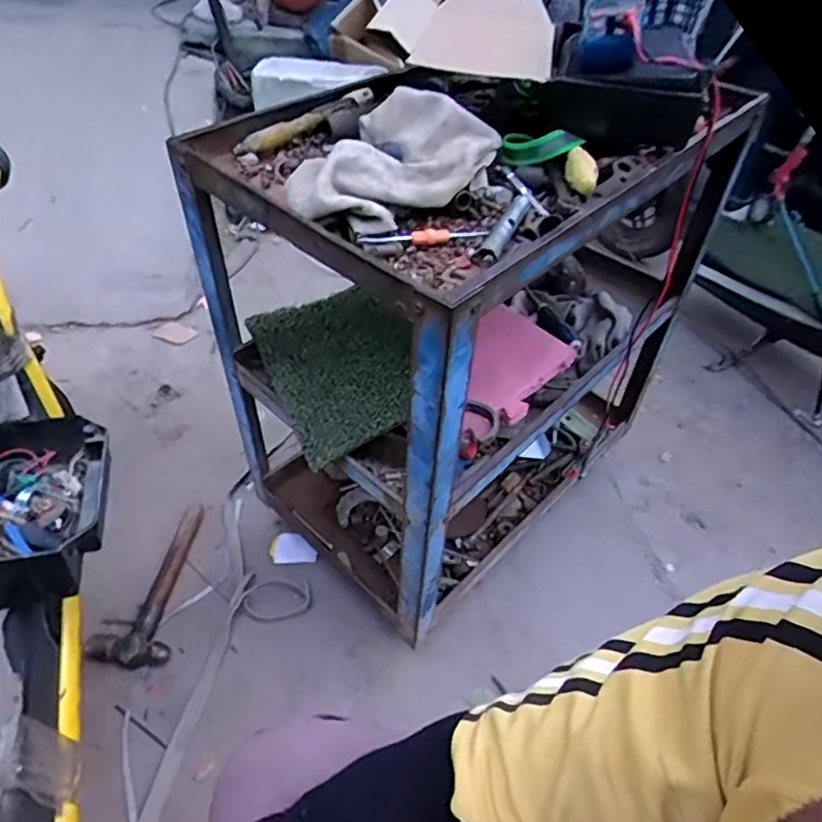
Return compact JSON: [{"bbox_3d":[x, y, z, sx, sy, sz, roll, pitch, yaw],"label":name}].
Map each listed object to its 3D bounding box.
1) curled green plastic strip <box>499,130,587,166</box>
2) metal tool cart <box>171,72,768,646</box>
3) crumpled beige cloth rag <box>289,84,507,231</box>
[{"bbox_3d":[0.147,-0.299,0.681,0.085,0.032,0.039,-1,40,16],"label":"curled green plastic strip"},{"bbox_3d":[0.105,-0.135,0.948,0.396,0.709,0.718,35,49,28],"label":"metal tool cart"},{"bbox_3d":[-0.017,-0.259,0.602,0.139,0.084,0.233,33,48,27],"label":"crumpled beige cloth rag"}]

